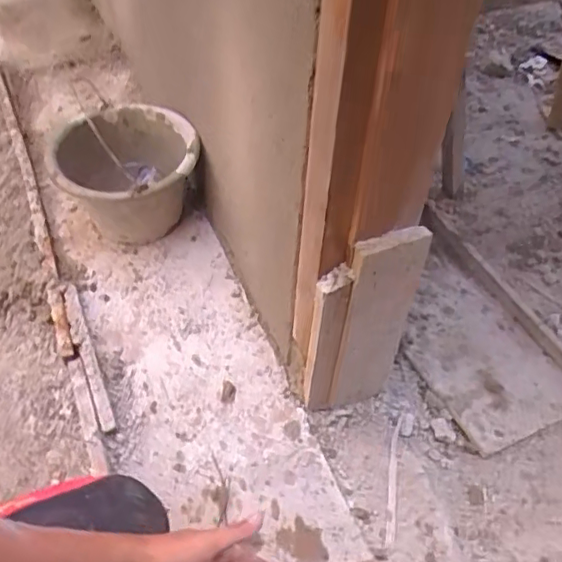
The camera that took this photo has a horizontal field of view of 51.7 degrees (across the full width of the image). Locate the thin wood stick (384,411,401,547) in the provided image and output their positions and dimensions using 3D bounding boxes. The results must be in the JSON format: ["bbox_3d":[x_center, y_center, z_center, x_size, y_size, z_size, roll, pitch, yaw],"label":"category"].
[{"bbox_3d":[0.164,0.283,0.842,0.015,0.006,0.209,9,48,6],"label":"thin wood stick"}]

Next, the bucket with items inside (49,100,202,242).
[{"bbox_3d":[-0.287,-0.185,1.075,0.247,0.183,0.248,1,47,-1],"label":"bucket with items inside"}]

